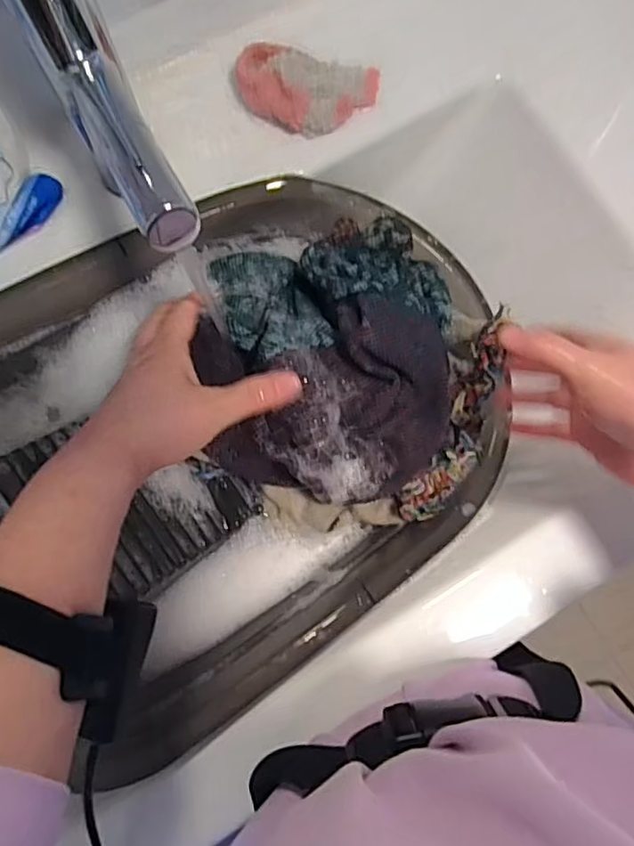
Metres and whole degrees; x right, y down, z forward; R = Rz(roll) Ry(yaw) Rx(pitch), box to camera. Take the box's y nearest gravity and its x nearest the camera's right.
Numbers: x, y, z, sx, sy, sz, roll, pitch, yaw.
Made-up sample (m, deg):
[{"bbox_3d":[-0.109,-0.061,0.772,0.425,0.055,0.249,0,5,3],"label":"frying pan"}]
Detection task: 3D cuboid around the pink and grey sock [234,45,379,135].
[{"bbox_3d":[-0.007,-0.257,0.460,0.113,0.049,0.066,0,79,-1],"label":"pink and grey sock"}]

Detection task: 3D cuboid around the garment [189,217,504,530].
[{"bbox_3d":[0.026,-0.045,0.446,0.209,0.092,0.227,-1,79,-2],"label":"garment"}]

